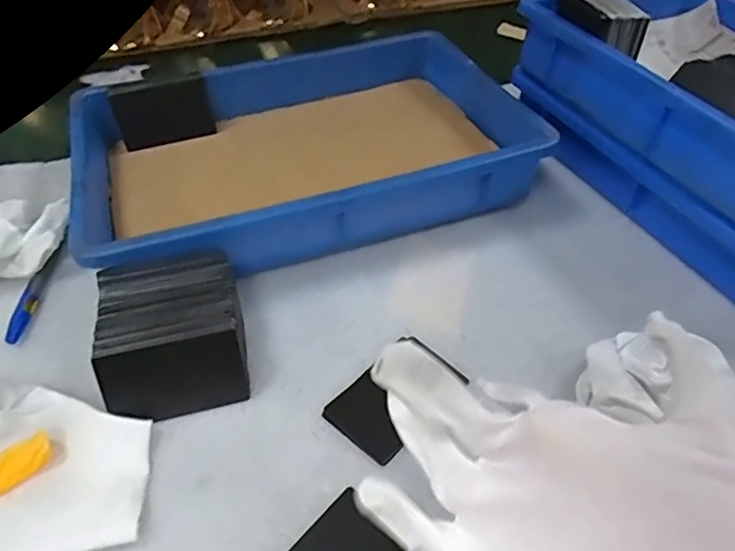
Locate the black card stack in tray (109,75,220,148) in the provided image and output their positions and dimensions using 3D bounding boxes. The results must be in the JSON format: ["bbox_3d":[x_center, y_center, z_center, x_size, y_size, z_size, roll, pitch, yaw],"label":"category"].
[{"bbox_3d":[-0.191,-0.155,0.538,0.087,0.056,0.014,-17,31,-15],"label":"black card stack in tray"}]

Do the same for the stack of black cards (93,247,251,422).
[{"bbox_3d":[-0.126,0.039,0.373,0.086,0.049,0.095,-11,49,-12],"label":"stack of black cards"}]

